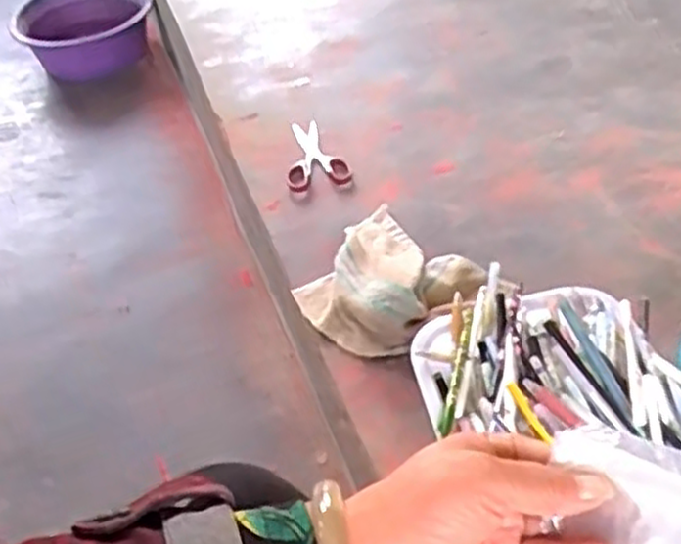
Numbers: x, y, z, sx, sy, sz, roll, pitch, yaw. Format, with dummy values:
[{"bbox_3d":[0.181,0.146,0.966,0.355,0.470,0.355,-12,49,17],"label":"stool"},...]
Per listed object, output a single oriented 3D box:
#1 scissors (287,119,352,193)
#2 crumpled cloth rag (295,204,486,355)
[{"bbox_3d":[-0.040,-0.160,1.057,0.084,0.016,0.136,-14,47,-7],"label":"scissors"},{"bbox_3d":[0.050,0.000,0.852,0.188,0.058,0.178,32,58,31],"label":"crumpled cloth rag"}]

